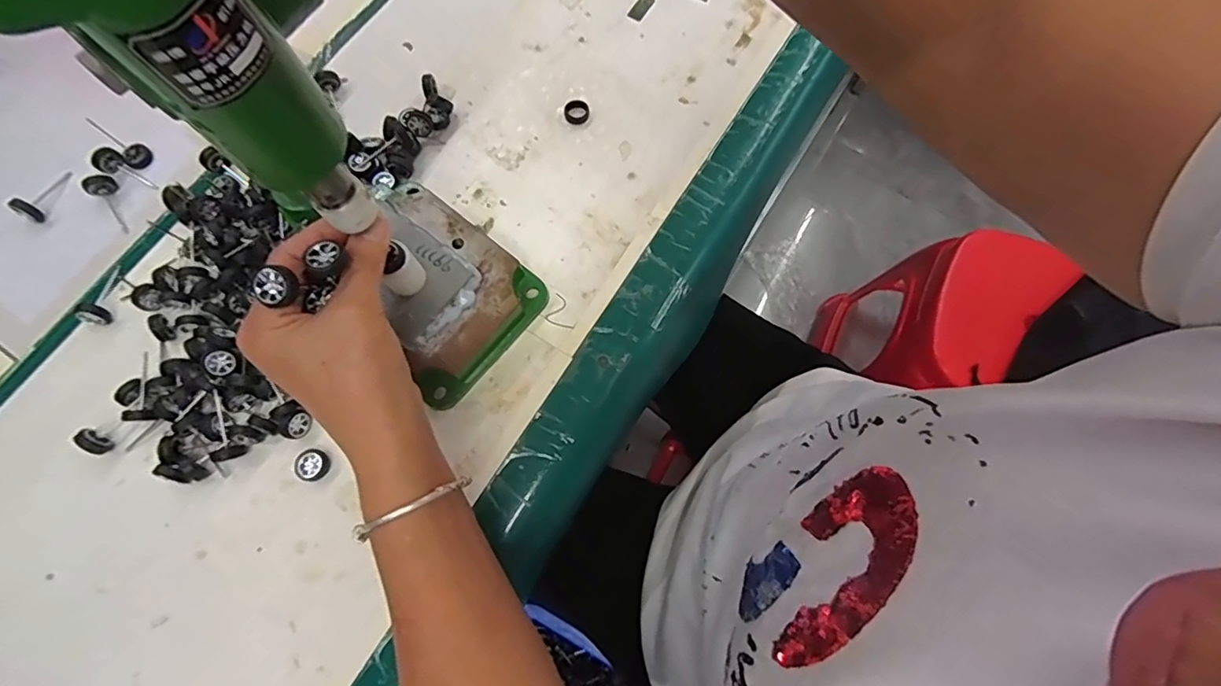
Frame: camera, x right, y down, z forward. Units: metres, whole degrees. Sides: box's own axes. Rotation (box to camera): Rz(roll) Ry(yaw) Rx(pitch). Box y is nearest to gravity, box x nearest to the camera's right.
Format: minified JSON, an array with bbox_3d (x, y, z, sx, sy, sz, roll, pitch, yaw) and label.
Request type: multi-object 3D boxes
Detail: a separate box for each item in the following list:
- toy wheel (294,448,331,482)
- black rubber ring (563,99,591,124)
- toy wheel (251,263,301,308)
[{"bbox_3d":[-0.197,0.081,0.360,0.021,0.007,0.020,0,73,0],"label":"toy wheel"},{"bbox_3d":[-0.027,-0.188,0.442,0.019,0.006,0.022,39,77,11],"label":"black rubber ring"},{"bbox_3d":[-0.159,-0.028,0.258,0.017,0.010,0.018,0,73,0],"label":"toy wheel"}]

